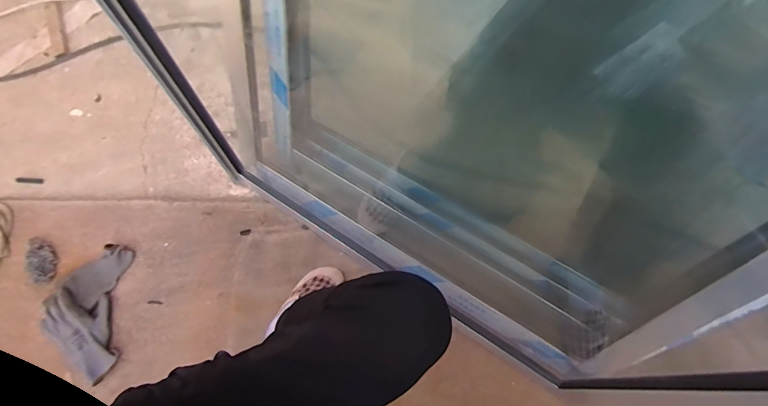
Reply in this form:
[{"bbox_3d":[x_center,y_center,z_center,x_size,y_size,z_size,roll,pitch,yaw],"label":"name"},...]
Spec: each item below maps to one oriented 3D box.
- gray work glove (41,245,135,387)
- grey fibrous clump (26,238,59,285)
[{"bbox_3d":[-0.683,0.247,0.968,0.176,0.049,0.293,-3,73,1],"label":"gray work glove"},{"bbox_3d":[-0.825,0.137,1.026,0.081,0.010,0.113,-12,73,-1],"label":"grey fibrous clump"}]

